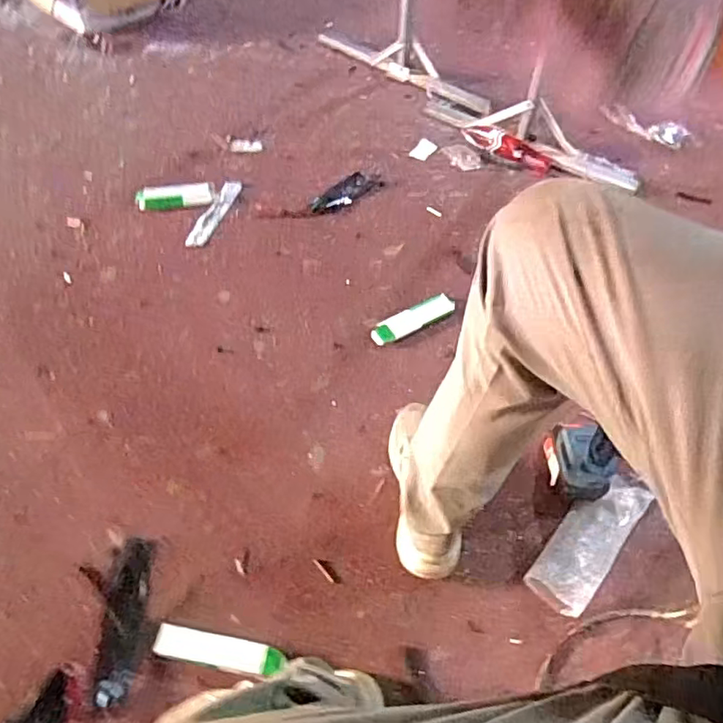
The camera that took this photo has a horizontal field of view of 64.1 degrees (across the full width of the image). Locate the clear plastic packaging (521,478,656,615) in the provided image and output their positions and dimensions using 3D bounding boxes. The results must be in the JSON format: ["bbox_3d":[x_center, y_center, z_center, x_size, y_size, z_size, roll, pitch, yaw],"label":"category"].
[{"bbox_3d":[0.348,0.270,0.885,0.084,0.046,0.240,37,61,20],"label":"clear plastic packaging"}]

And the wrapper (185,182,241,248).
[{"bbox_3d":[-0.330,-0.341,1.303,0.037,0.013,0.230,13,56,6],"label":"wrapper"}]

